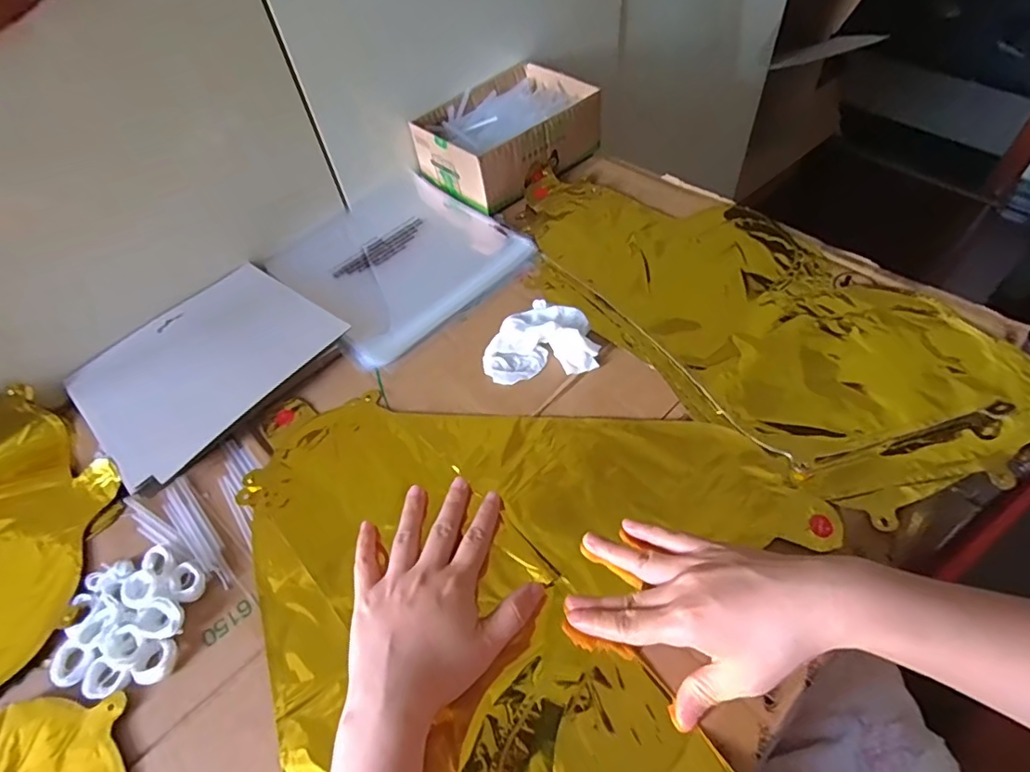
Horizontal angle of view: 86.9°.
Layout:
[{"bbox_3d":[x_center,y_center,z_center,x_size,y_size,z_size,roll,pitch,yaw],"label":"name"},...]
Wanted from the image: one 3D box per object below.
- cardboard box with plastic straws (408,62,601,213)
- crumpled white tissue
[{"bbox_3d":[-0.007,-0.290,0.626,0.185,0.066,0.133,-39,59,-20],"label":"cardboard box with plastic straws"},{"bbox_3d":[0.018,-0.044,0.470,0.093,0.026,0.077,-10,54,-2],"label":"crumpled white tissue"}]

